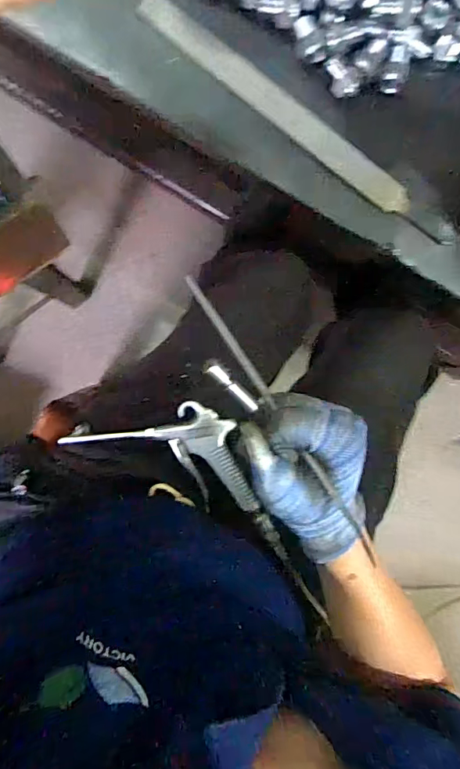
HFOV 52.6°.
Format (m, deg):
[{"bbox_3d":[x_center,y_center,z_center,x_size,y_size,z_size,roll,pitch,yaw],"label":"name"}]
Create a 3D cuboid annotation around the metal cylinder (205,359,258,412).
[{"bbox_3d":[0.002,0.001,0.274,0.007,0.004,0.045,-45,121,1],"label":"metal cylinder"}]

